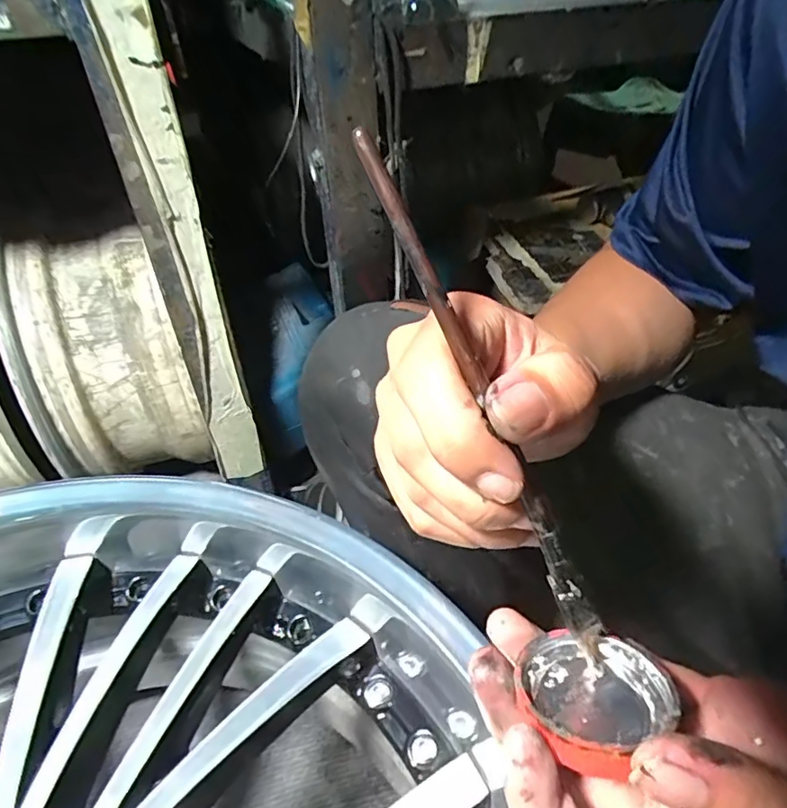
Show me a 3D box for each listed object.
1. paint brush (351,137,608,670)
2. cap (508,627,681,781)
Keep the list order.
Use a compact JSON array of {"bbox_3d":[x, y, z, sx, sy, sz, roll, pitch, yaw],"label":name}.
[{"bbox_3d":[0.028,0.005,0.156,0.007,0.170,0.005,-31,11,-31],"label":"paint brush"},{"bbox_3d":[0.059,0.086,0.163,0.045,0.023,0.040,-20,42,-21],"label":"cap"}]

